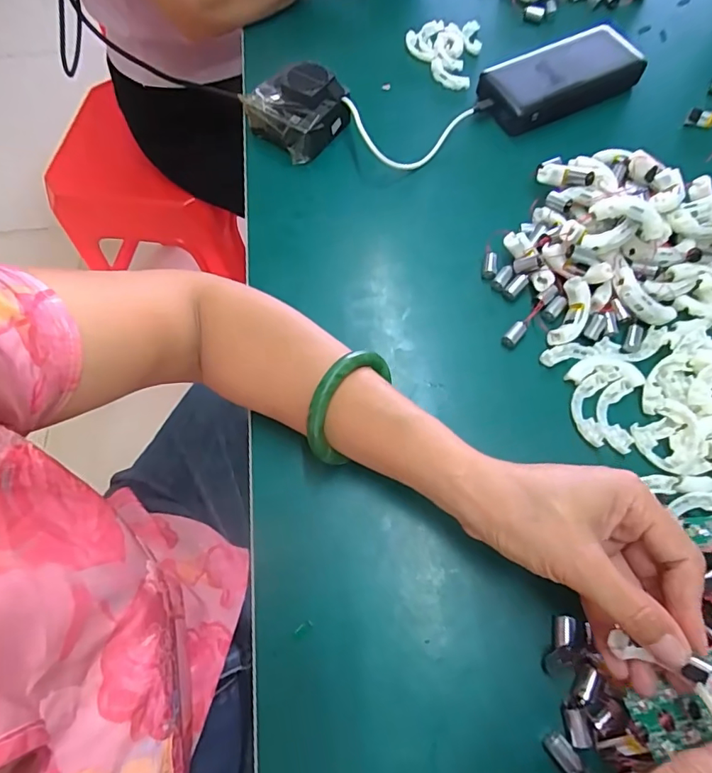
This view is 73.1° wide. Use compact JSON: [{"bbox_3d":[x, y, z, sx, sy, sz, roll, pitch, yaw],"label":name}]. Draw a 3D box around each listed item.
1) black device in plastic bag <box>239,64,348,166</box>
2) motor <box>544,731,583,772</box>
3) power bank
[{"bbox_3d":[-0.057,-0.266,0.457,0.084,0.051,0.070,37,73,16],"label":"black device in plastic bag"},{"bbox_3d":[0.118,0.209,0.273,0.012,0.007,0.021,-36,70,-13],"label":"motor"},{"bbox_3d":[0.201,-0.307,0.476,0.157,0.028,0.071,-26,68,-9],"label":"power bank"}]

